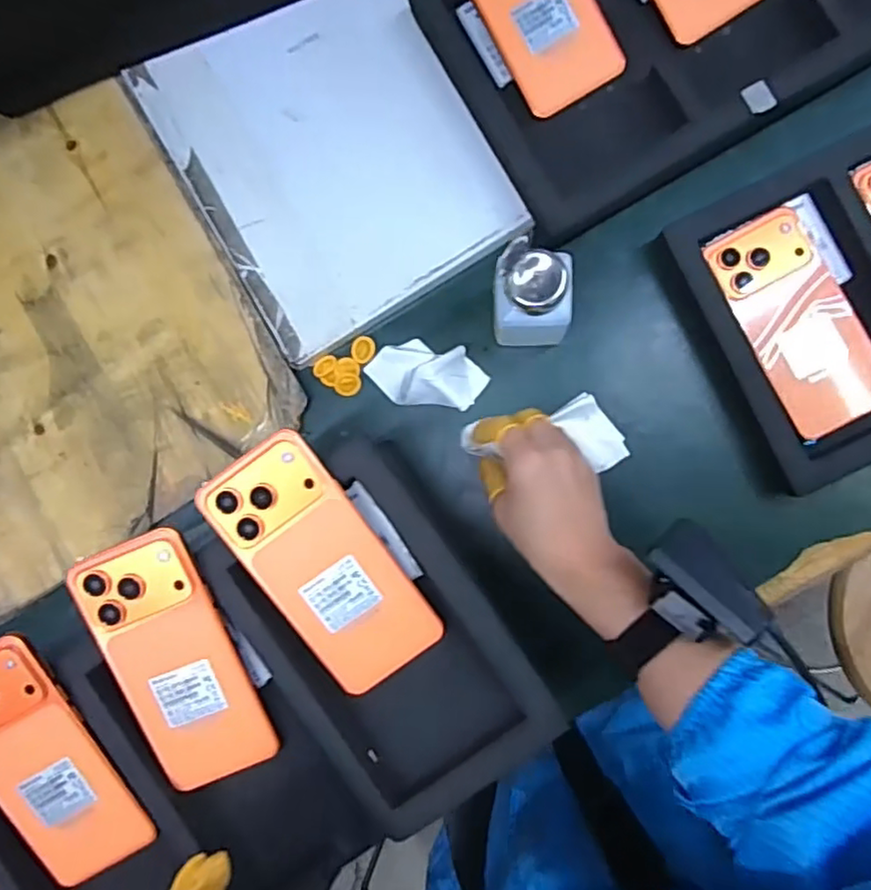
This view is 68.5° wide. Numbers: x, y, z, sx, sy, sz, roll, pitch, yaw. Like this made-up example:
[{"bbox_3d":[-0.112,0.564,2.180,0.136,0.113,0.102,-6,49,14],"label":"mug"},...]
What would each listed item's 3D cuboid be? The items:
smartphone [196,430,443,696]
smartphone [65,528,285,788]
[{"bbox_3d":[-0.068,0.074,0.396,0.073,0.008,0.164,-35,99,-2],"label":"smartphone"},{"bbox_3d":[-0.162,0.137,0.402,0.074,0.007,0.163,-22,99,1],"label":"smartphone"}]

